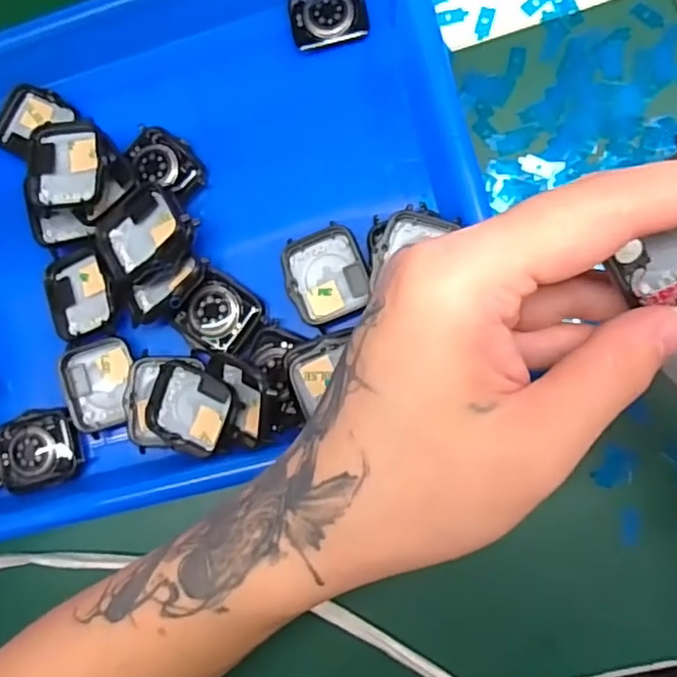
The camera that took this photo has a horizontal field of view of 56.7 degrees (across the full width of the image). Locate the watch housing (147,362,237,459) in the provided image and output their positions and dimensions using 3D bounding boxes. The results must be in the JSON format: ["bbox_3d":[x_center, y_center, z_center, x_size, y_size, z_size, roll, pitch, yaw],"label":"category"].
[{"bbox_3d":[-0.071,0.033,0.299,0.041,0.006,0.036,23,90,11],"label":"watch housing"}]

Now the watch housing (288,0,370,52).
[{"bbox_3d":[-0.005,-0.164,0.318,0.038,0.011,0.029,-12,83,9],"label":"watch housing"}]

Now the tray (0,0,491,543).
[{"bbox_3d":[-0.098,-0.054,0.320,0.330,0.038,0.264,-15,83,9],"label":"tray"}]

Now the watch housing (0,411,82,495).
[{"bbox_3d":[-0.153,0.057,0.317,0.043,0.005,0.037,-17,83,8],"label":"watch housing"}]

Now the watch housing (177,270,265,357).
[{"bbox_3d":[-0.058,-0.010,0.306,0.035,0.007,0.036,33,92,11],"label":"watch housing"}]

